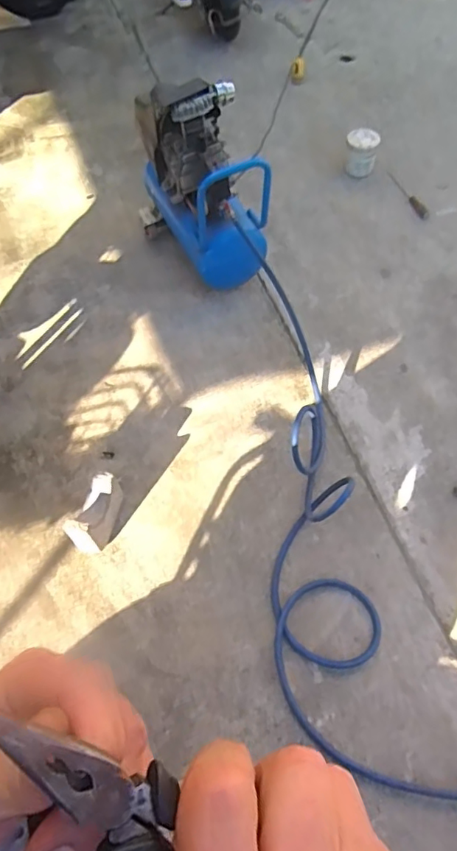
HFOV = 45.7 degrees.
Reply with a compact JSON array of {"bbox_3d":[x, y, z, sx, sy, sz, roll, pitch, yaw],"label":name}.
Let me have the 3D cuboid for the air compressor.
[{"bbox_3d":[-0.076,-0.694,1.572,0.255,0.454,0.416,-29,62,-15],"label":"air compressor"}]

